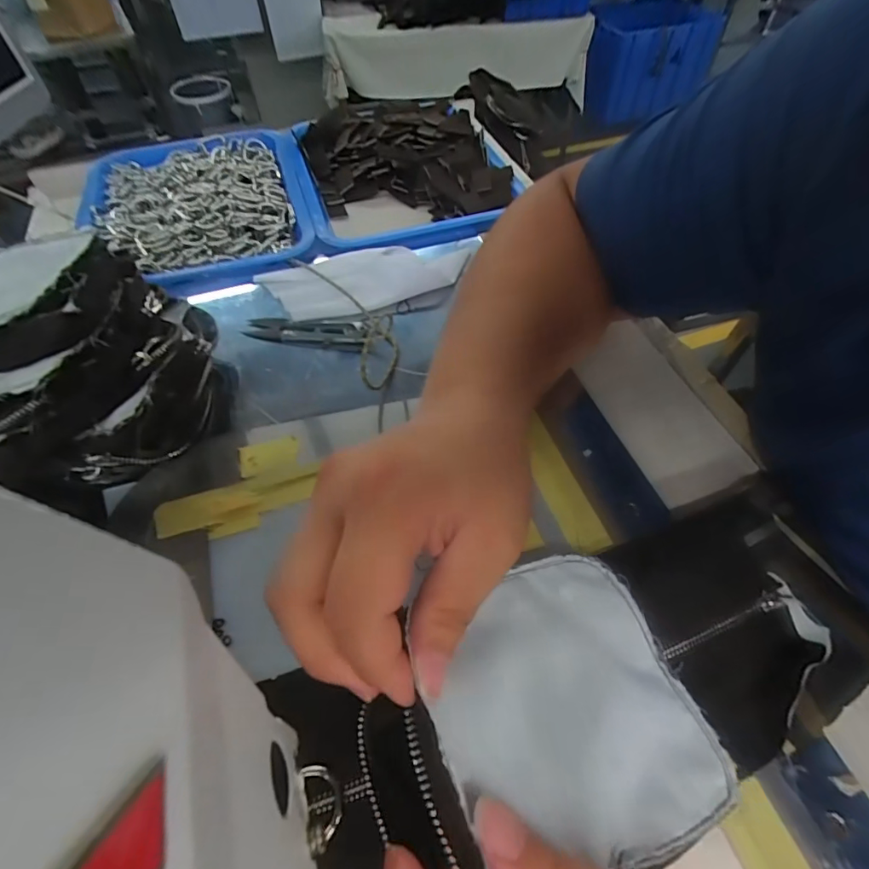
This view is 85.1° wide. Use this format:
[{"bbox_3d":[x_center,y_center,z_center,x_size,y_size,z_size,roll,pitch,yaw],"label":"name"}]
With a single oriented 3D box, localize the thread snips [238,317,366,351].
[{"bbox_3d":[-0.105,-0.085,0.387,0.101,0.008,0.029,3,56,3],"label":"thread snips"}]

